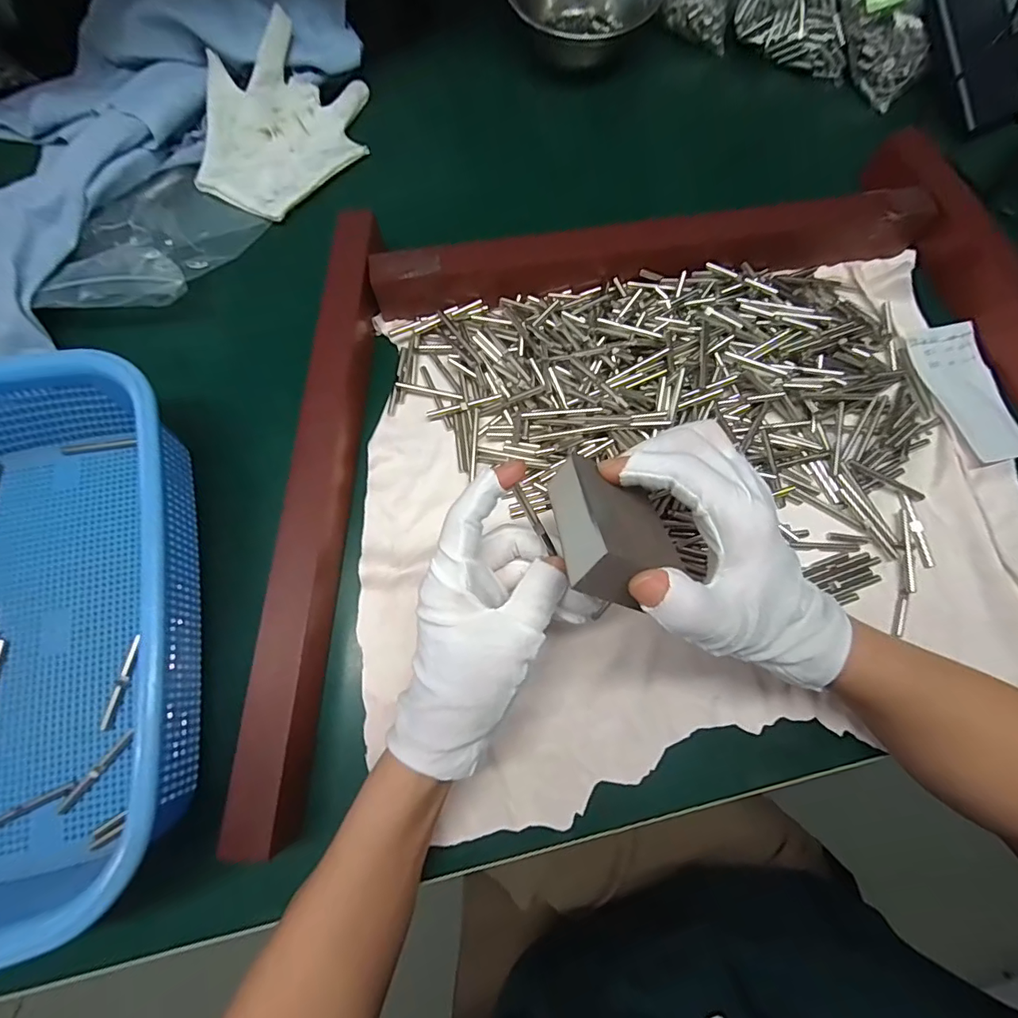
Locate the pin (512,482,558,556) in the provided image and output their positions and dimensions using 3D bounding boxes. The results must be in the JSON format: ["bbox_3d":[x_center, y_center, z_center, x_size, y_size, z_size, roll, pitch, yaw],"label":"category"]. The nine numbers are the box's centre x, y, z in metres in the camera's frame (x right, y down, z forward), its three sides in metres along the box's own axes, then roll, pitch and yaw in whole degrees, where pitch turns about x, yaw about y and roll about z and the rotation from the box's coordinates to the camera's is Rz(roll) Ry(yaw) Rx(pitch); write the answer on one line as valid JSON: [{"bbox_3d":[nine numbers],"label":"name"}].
[{"bbox_3d":[0.013,0.006,0.235,0.005,0.004,0.038,-34,107,-10],"label":"pin"}]

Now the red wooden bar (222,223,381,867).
[{"bbox_3d":[-0.118,-0.014,0.305,0.028,0.042,0.384,4,75,-1],"label":"red wooden bar"}]

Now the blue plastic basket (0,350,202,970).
[{"bbox_3d":[-0.275,0.064,0.263,0.207,0.078,0.280,-11,76,-4],"label":"blue plastic basket"}]

